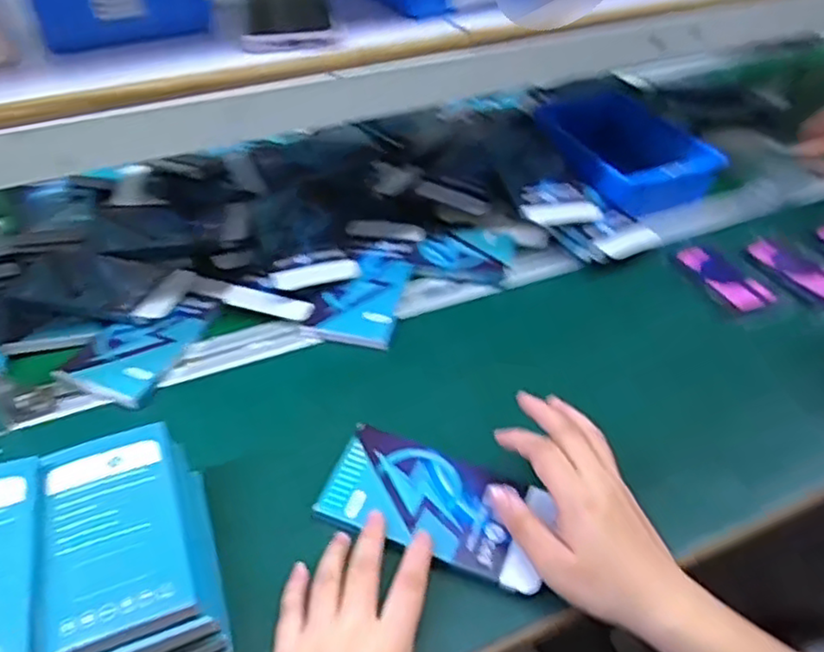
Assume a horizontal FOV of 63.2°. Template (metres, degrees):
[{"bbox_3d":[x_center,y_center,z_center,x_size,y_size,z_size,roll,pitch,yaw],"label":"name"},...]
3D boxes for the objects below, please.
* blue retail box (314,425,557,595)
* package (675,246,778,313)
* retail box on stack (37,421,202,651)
[{"bbox_3d":[0.016,0.120,0.456,0.149,0.012,0.074,16,45,17],"label":"blue retail box"},{"bbox_3d":[0.299,-0.047,0.642,0.046,0.006,0.095,-20,46,-19],"label":"package"},{"bbox_3d":[-0.171,0.114,0.386,0.076,0.016,0.131,-15,44,-15],"label":"retail box on stack"}]

